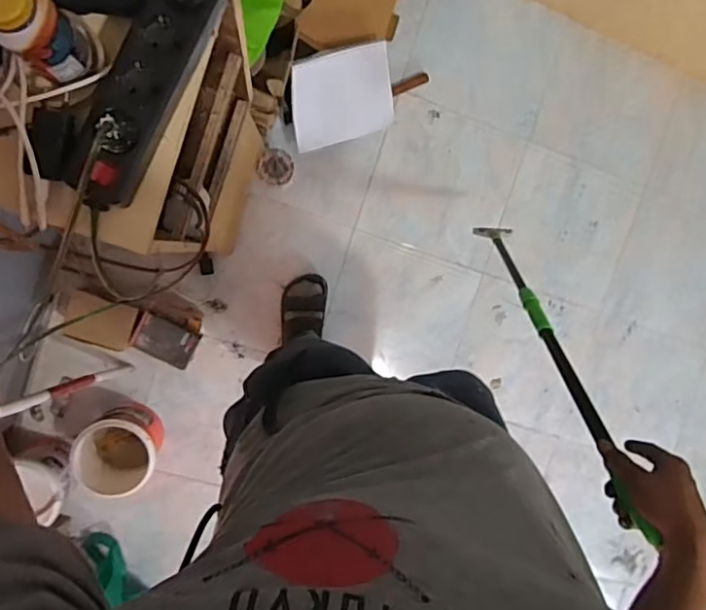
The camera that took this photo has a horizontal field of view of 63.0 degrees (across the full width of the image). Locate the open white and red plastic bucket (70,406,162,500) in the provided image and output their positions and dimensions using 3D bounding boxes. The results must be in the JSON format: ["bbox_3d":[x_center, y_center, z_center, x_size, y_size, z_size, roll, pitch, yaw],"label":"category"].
[{"bbox_3d":[-0.556,0.348,1.392,0.178,0.171,0.192,0,92,-7],"label":"open white and red plastic bucket"}]

